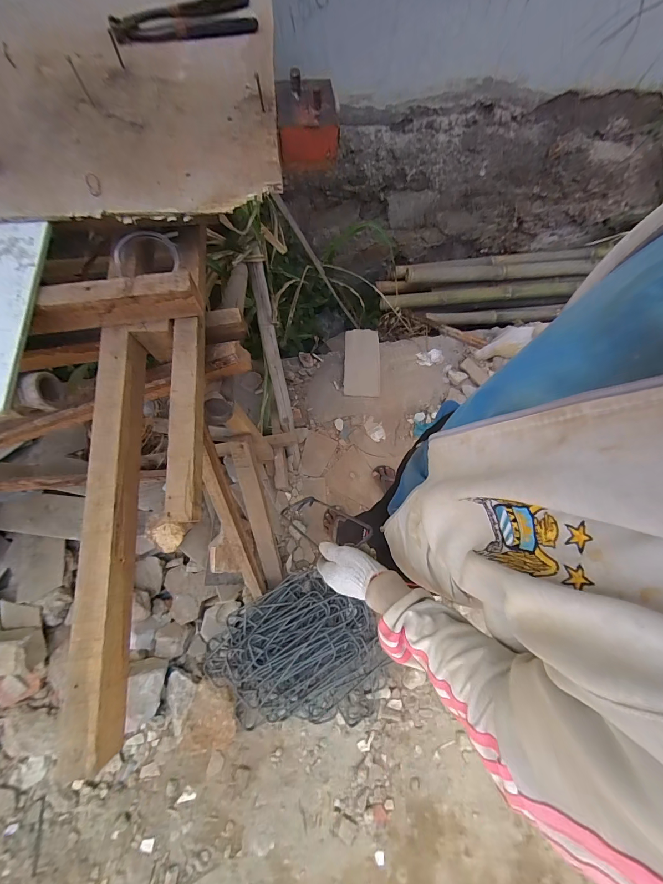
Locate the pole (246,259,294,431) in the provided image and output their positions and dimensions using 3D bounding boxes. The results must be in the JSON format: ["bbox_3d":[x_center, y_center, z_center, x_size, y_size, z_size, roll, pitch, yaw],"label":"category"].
[{"bbox_3d":[-0.215,-0.317,1.256,0.067,0.584,0.054,-9,27,-3],"label":"pole"}]

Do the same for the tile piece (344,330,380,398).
[{"bbox_3d":[0.140,-0.362,1.501,0.160,0.014,0.311,0,85,-2],"label":"tile piece"}]

